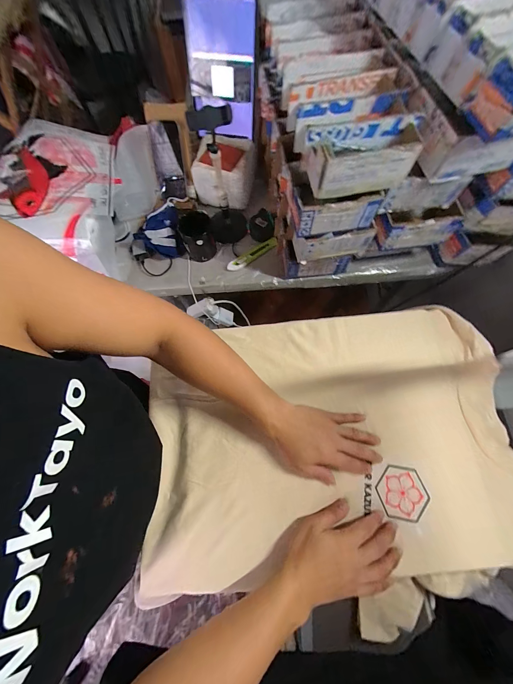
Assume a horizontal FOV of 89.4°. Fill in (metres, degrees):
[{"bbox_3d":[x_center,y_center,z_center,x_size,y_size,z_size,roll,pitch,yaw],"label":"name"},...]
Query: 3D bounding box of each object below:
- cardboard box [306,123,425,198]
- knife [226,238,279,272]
[{"bbox_3d":[0.168,-0.293,0.423,0.160,0.075,0.064,-9,71,-2],"label":"cardboard box"},{"bbox_3d":[-0.011,-0.233,0.689,0.148,0.010,0.031,-35,74,-10],"label":"knife"}]

